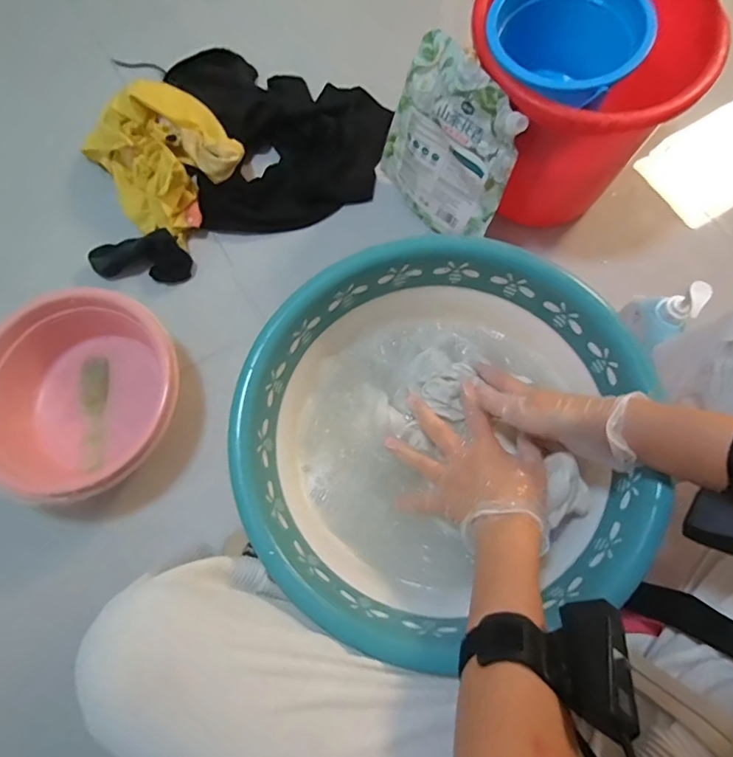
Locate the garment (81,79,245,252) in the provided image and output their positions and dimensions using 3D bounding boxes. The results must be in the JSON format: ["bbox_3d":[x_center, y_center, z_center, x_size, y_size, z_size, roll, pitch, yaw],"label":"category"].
[{"bbox_3d":[-0.363,-0.406,0.878,0.227,0.116,0.266,-34,76,-8],"label":"garment"}]

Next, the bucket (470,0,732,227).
[{"bbox_3d":[0.320,-0.447,0.757,0.310,0.282,0.356,28,77,9],"label":"bucket"}]

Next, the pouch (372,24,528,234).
[{"bbox_3d":[0.118,-0.356,0.768,0.070,0.273,0.230,-36,76,-8],"label":"pouch"}]

